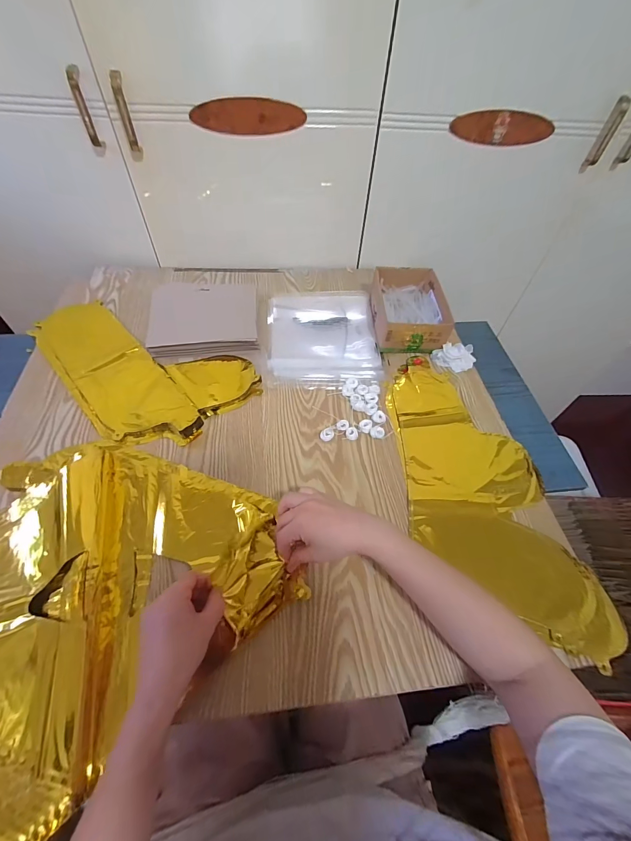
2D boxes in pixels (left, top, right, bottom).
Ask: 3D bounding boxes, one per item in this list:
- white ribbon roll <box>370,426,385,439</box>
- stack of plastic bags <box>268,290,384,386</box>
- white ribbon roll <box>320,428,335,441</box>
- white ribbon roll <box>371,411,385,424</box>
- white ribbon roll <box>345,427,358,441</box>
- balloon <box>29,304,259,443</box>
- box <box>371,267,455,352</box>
[{"bbox_3d":[0.097,0.018,0.545,0.021,0.008,0.020,2,53,-3],"label":"white ribbon roll"},{"bbox_3d":[0.014,-0.177,0.691,0.210,0.015,0.277,-1,54,-6],"label":"stack of plastic bags"},{"bbox_3d":[0.018,0.021,0.535,0.021,0.015,0.014,8,53,0],"label":"white ribbon roll"},{"bbox_3d":[0.103,-0.006,0.562,0.022,0.005,0.022,24,55,12],"label":"white ribbon roll"},{"bbox_3d":[0.057,0.020,0.542,0.019,0.008,0.019,2,53,-3],"label":"white ribbon roll"},{"bbox_3d":[-0.304,-0.110,0.605,0.384,0.014,0.233,39,60,22],"label":"balloon"},{"bbox_3d":[0.179,-0.218,0.678,0.131,0.067,0.191,2,53,-4],"label":"box"}]

